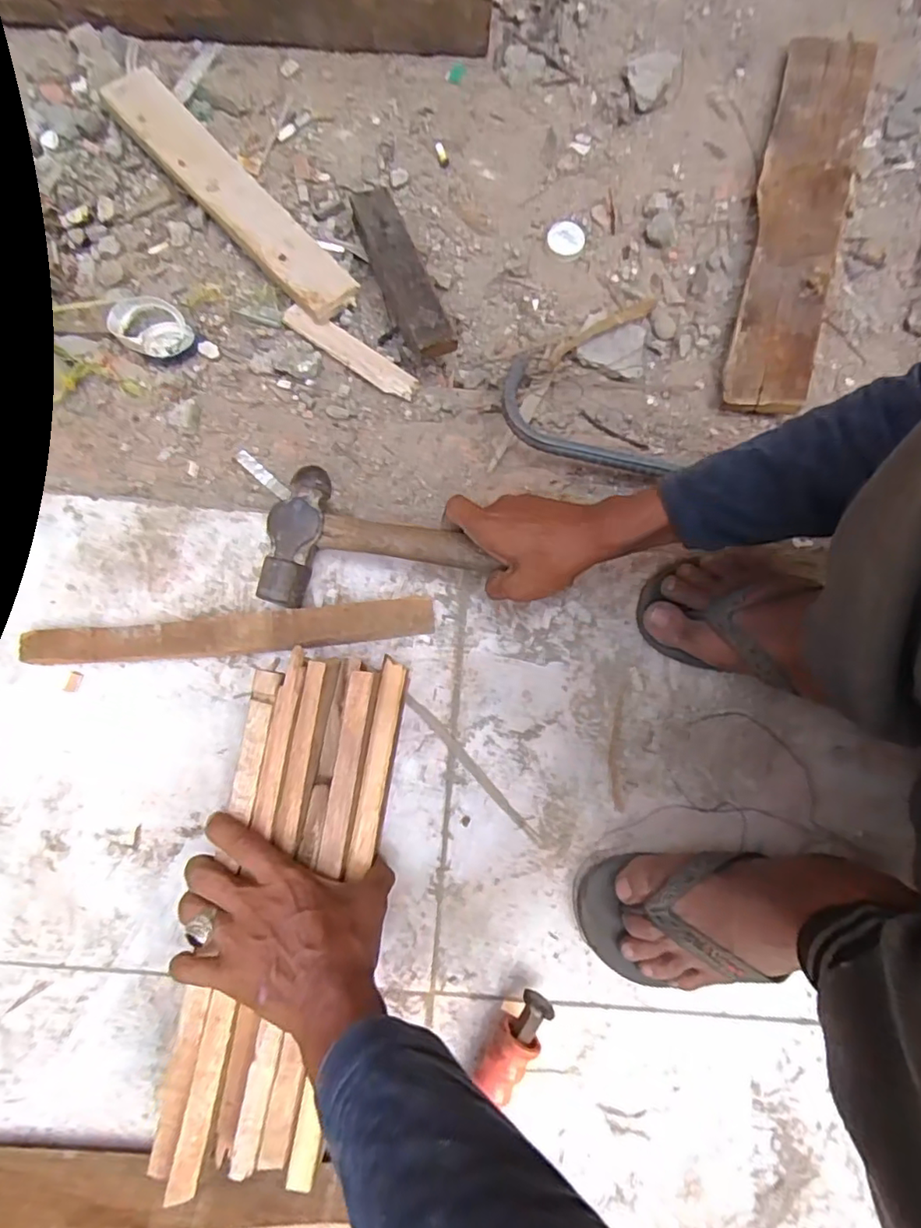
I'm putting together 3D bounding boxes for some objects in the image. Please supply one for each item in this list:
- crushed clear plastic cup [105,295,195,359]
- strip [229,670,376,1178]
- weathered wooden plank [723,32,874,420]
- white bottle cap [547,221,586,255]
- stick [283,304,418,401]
[{"bbox_3d":[-0.309,-0.284,0.570,0.073,0.025,0.056,10,82,-1],"label":"crushed clear plastic cup"},{"bbox_3d":[-0.106,0.206,0.410,0.025,0.018,0.334,14,82,1],"label":"strip"},{"bbox_3d":[0.353,-0.422,0.602,0.084,0.019,0.456,14,80,13],"label":"weathered wooden plank"},{"bbox_3d":[0.114,-0.405,0.620,0.040,0.007,0.034,-22,83,-5],"label":"white bottle cap"},{"bbox_3d":[-0.110,-0.269,0.585,0.153,0.012,0.030,36,83,3],"label":"stick"}]

